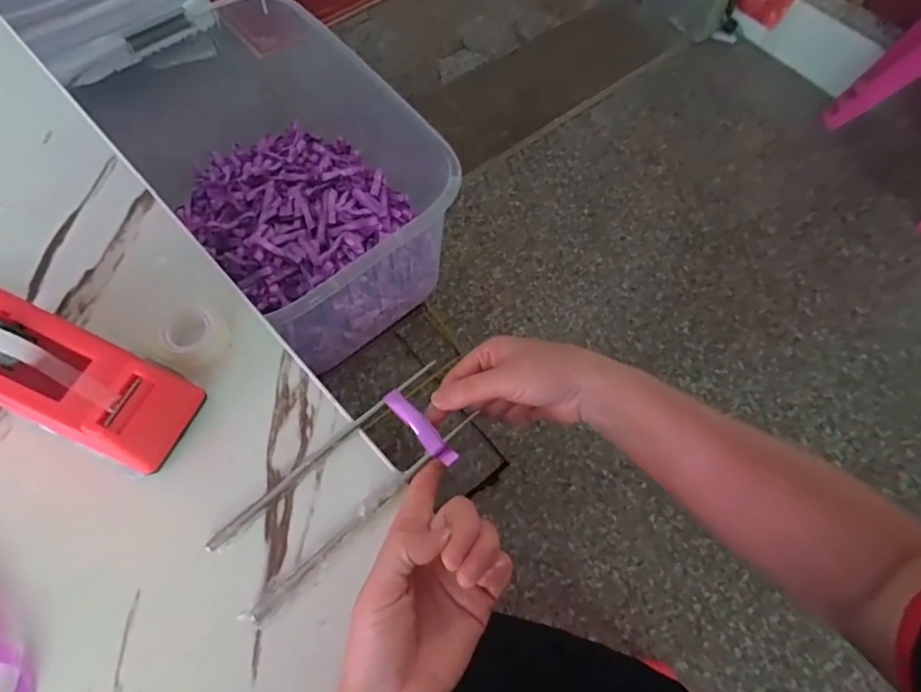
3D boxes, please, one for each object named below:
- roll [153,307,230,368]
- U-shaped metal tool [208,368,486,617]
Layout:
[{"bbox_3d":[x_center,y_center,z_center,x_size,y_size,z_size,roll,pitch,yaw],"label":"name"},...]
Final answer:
[{"bbox_3d":[-0.185,-0.008,0.361,0.045,0.014,0.044,1,65,-2],"label":"roll"},{"bbox_3d":[-0.074,0.086,0.340,0.179,0.013,0.057,-40,72,-20],"label":"U-shaped metal tool"}]

